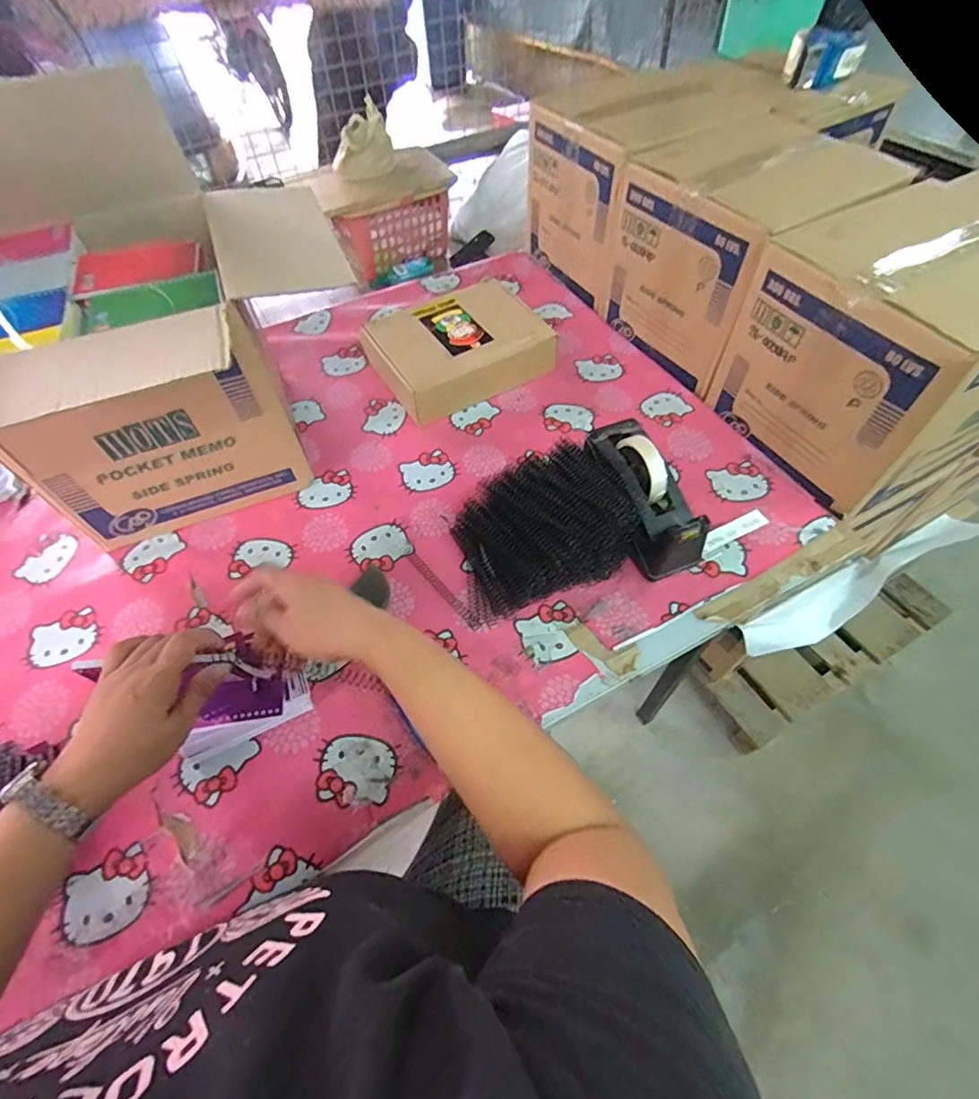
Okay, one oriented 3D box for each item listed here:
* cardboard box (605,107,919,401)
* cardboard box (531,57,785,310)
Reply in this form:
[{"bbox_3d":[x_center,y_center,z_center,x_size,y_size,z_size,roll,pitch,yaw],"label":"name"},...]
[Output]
[{"bbox_3d":[0.419,-0.493,0.863,0.324,0.270,0.290,-26,60,-14],"label":"cardboard box"},{"bbox_3d":[0.281,-0.687,0.995,0.330,0.273,0.275,-20,59,-11],"label":"cardboard box"}]

